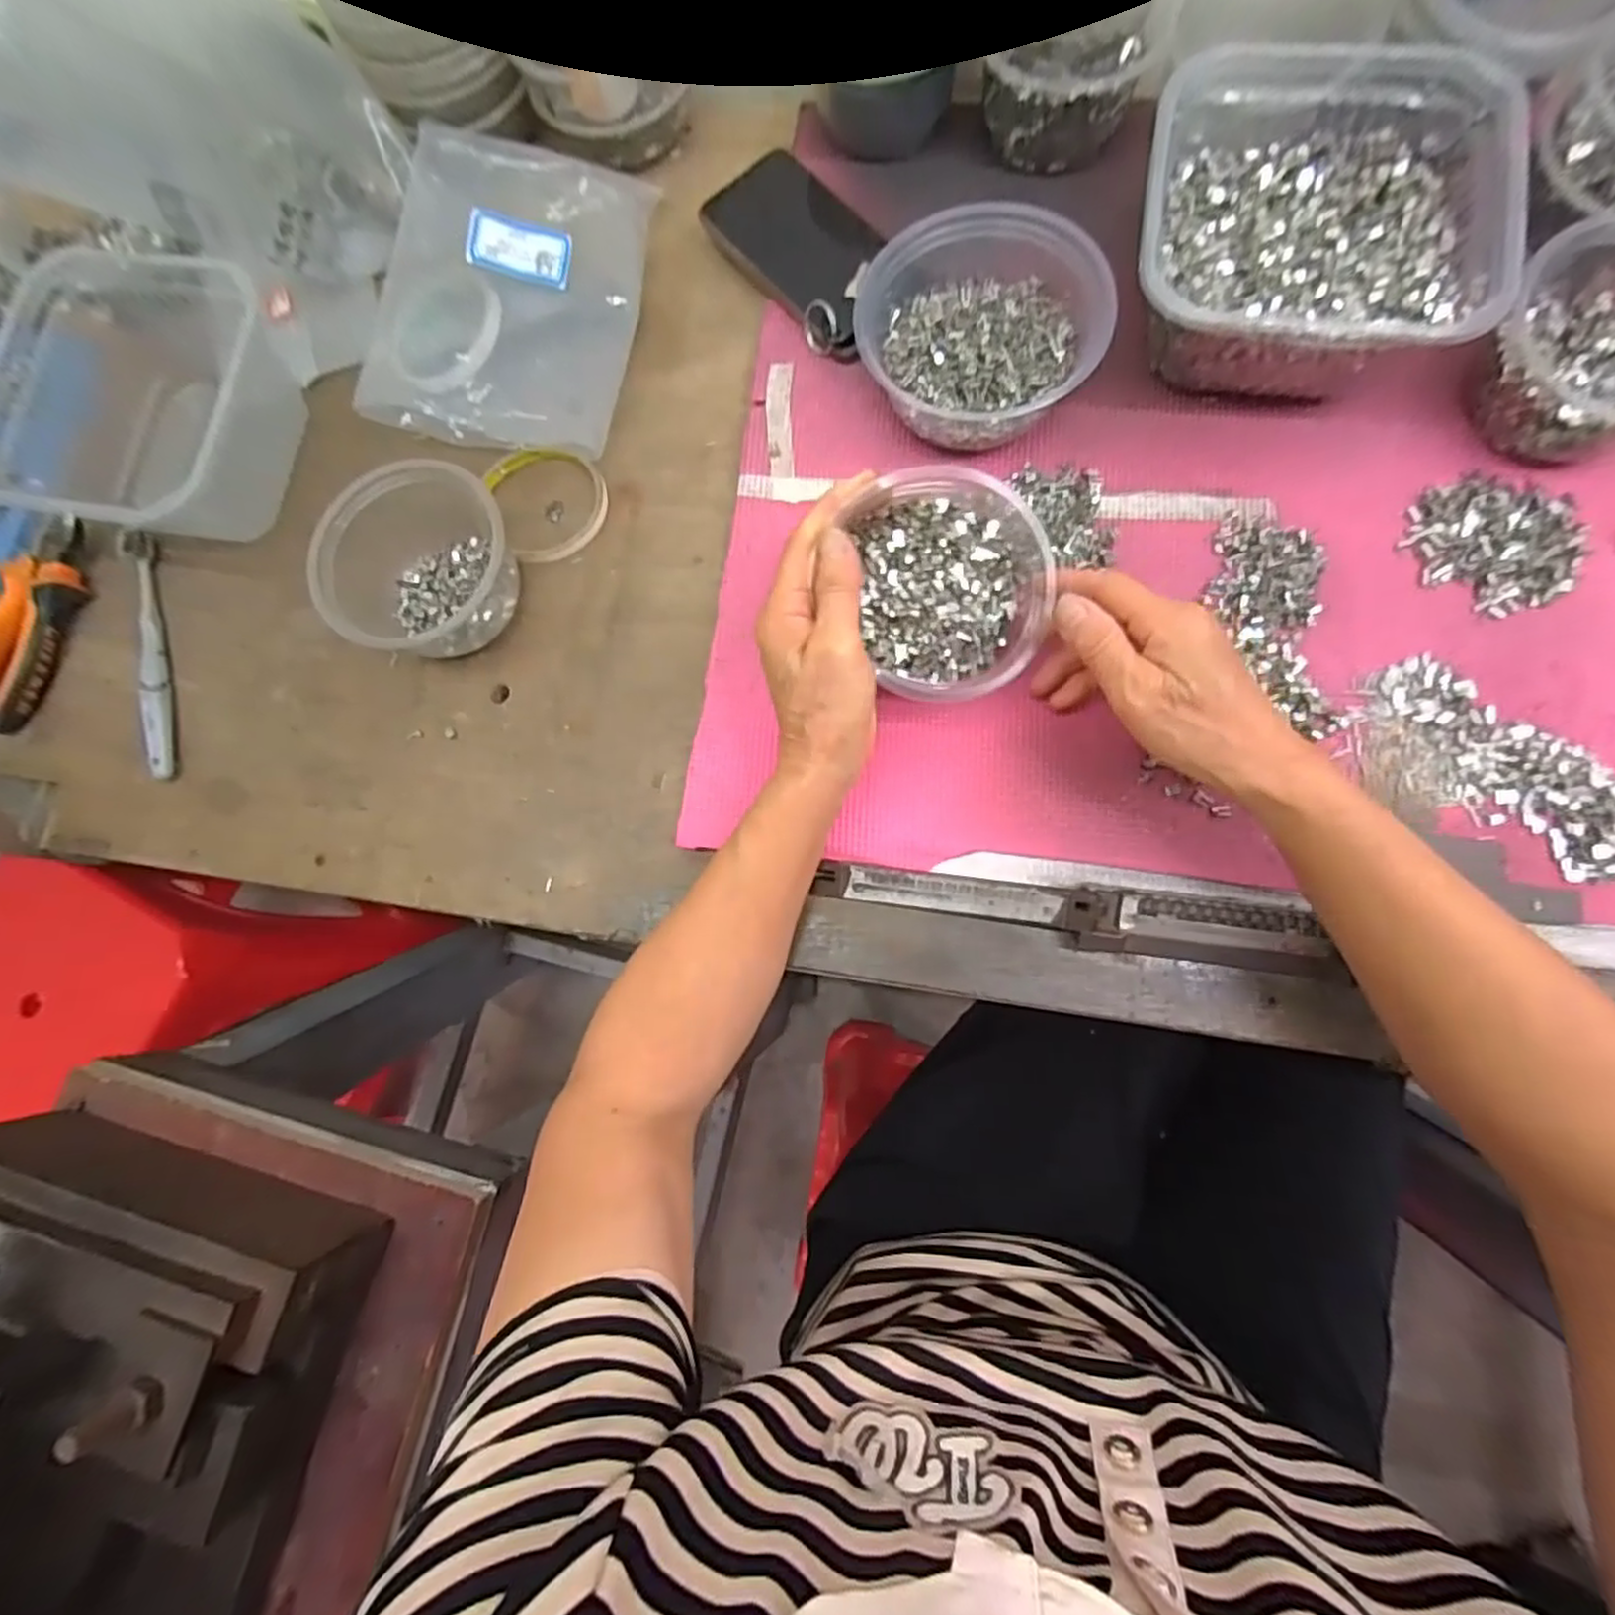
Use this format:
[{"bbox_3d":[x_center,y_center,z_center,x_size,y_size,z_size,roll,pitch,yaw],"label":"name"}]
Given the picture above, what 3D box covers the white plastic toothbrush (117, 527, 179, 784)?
[{"bbox_3d":[-0.436,-0.104,0.473,0.017,0.011,0.181,-18,81,4],"label":"white plastic toothbrush"}]

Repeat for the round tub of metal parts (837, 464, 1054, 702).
[{"bbox_3d":[0.070,-0.113,0.376,0.095,0.055,0.108,-16,97,-6],"label":"round tub of metal parts"}]

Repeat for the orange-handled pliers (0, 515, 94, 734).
[{"bbox_3d":[-0.529,-0.126,0.482,0.059,0.016,0.147,13,80,8],"label":"orange-handled pliers"}]

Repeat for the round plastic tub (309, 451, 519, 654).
[{"bbox_3d":[-0.236,-0.142,0.433,0.122,0.073,0.110,7,80,9],"label":"round plastic tub"}]

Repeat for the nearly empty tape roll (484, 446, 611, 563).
[{"bbox_3d":[-0.168,-0.201,0.468,0.069,0.016,0.081,-21,77,1],"label":"nearly empty tape roll"}]

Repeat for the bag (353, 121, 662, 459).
[{"bbox_3d":[-0.198,-0.344,0.480,0.163,0.020,0.212,10,84,-4],"label":"bag"}]

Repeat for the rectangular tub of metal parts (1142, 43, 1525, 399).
[{"bbox_3d":[0.273,-0.322,0.399,0.177,0.070,0.183,13,80,8],"label":"rectangular tub of metal parts"}]

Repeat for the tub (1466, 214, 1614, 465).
[{"bbox_3d":[0.418,-0.237,0.369,0.105,0.054,0.107,-1,83,7],"label":"tub"}]

